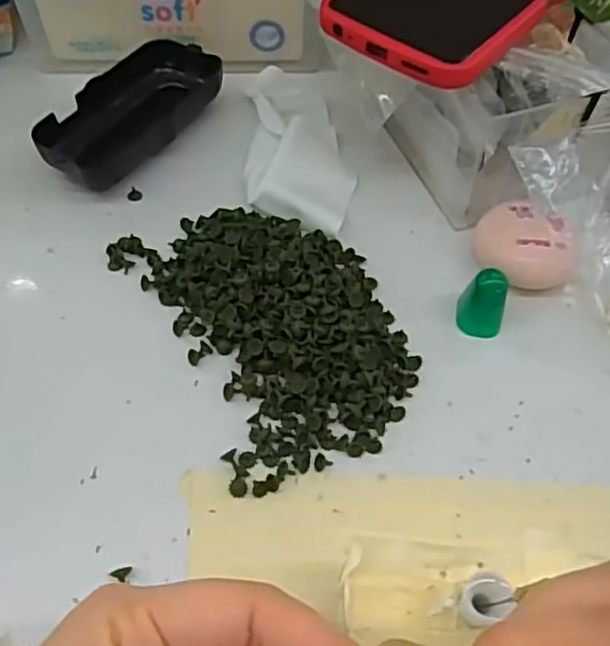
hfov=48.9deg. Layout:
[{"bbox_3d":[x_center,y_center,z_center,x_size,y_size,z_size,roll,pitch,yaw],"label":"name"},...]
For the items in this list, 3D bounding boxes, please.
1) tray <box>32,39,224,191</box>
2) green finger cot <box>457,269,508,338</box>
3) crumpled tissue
[{"bbox_3d":[-0.094,-0.114,0.366,0.053,0.022,0.111,30,61,17],"label":"tray"},{"bbox_3d":[0.080,-0.009,0.299,0.020,0.028,0.016,26,59,14],"label":"green finger cot"},{"bbox_3d":[-0.003,-0.101,0.363,0.054,0.017,0.128,0,57,-2],"label":"crumpled tissue"}]

